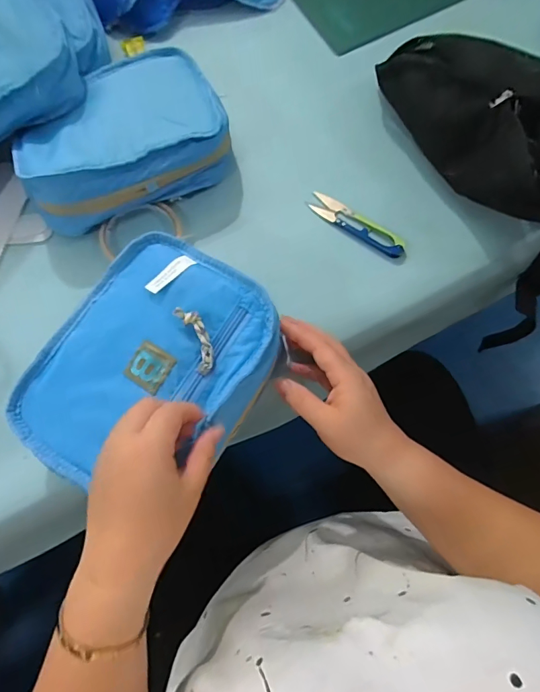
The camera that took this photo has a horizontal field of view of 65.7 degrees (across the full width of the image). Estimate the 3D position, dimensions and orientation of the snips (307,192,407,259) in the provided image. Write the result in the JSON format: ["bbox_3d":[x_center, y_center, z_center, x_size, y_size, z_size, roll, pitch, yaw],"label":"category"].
[{"bbox_3d":[0.096,-0.132,0.460,0.114,0.010,0.027,34,76,11],"label":"snips"}]

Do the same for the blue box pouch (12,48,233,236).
[{"bbox_3d":[-0.166,-0.237,0.467,0.222,0.068,0.182,-18,73,-4],"label":"blue box pouch"}]

